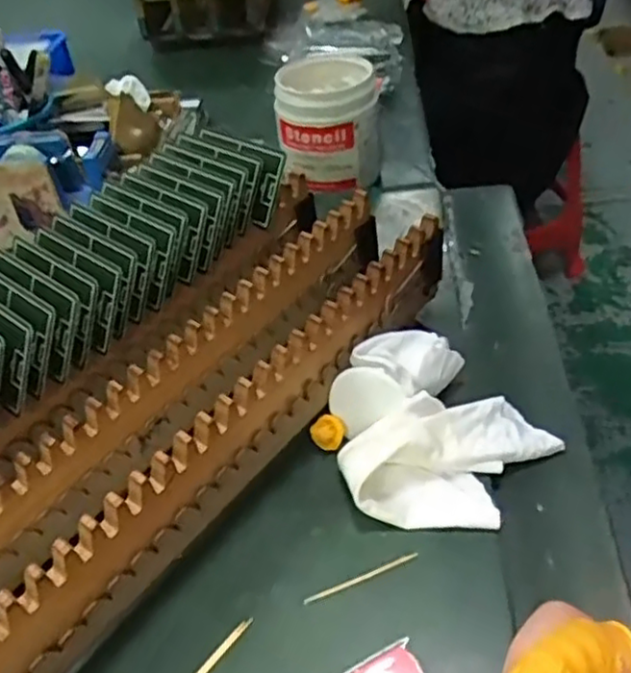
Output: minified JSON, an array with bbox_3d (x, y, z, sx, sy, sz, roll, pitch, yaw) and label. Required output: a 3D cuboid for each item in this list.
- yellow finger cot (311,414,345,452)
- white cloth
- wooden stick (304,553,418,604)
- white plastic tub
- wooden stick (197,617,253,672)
[{"bbox_3d":[0.008,0.059,0.405,0.018,0.017,0.016,17,48,24],"label":"yellow finger cot"},{"bbox_3d":[0.064,0.053,0.382,0.118,0.048,0.114,23,50,29],"label":"white cloth"},{"bbox_3d":[0.024,0.123,0.346,0.062,0.004,0.004,-17,43,-11],"label":"wooden stick"},{"bbox_3d":[0.011,-0.201,0.638,0.089,0.101,0.088,-4,43,4],"label":"white plastic tub"},{"bbox_3d":[-0.053,0.157,0.317,0.004,0.004,0.064,27,53,32],"label":"wooden stick"}]

